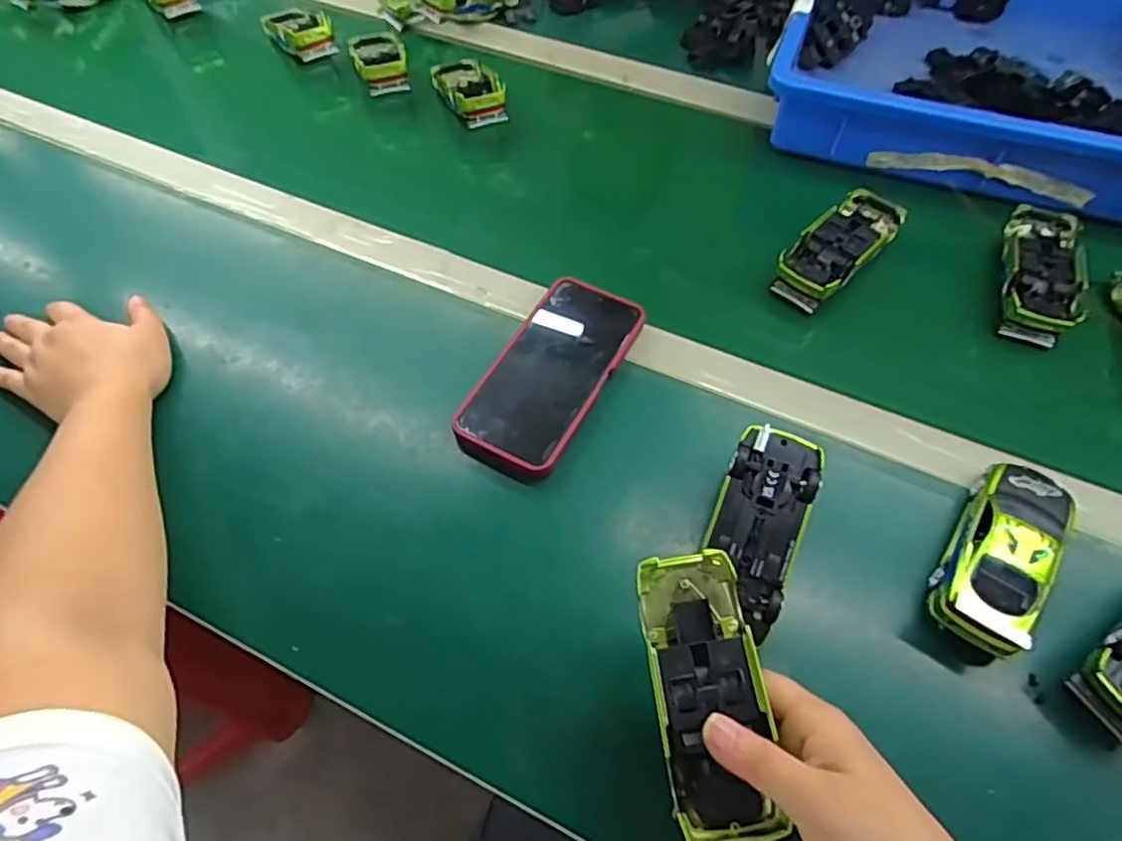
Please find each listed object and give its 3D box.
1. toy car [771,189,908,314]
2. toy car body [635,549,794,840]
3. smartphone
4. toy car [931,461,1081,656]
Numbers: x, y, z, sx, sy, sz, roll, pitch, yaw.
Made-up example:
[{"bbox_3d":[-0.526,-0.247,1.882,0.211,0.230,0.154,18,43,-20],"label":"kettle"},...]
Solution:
[{"bbox_3d":[0.235,-0.147,0.550,0.055,0.033,0.130,39,66,20],"label":"toy car"},{"bbox_3d":[0.071,0.134,0.324,0.052,0.025,0.130,-2,67,-2],"label":"toy car body"},{"bbox_3d":[-0.006,-0.036,0.484,0.080,0.022,0.171,26,62,14],"label":"smartphone"},{"bbox_3d":[0.271,0.079,0.398,0.054,0.044,0.125,35,64,19],"label":"toy car"}]

